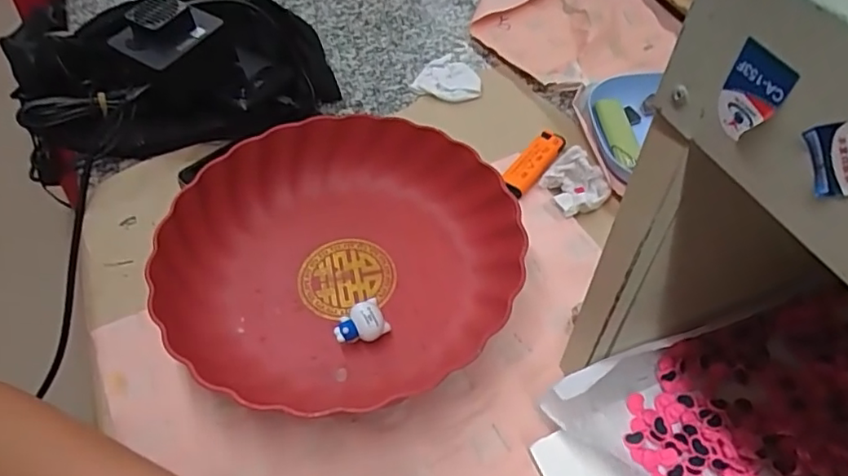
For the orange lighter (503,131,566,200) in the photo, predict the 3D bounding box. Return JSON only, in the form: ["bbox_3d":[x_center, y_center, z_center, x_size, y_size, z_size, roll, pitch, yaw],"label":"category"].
[{"bbox_3d":[0.093,-0.064,0.492,0.023,0.010,0.082,30,58,23],"label":"orange lighter"}]

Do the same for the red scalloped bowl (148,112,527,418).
[{"bbox_3d":[-0.056,0.003,0.422,0.237,0.058,0.226,-1,51,1],"label":"red scalloped bowl"}]

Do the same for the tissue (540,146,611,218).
[{"bbox_3d":[0.124,-0.046,0.471,0.043,0.023,0.051,-21,54,-15],"label":"tissue"}]

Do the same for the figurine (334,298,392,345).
[{"bbox_3d":[-0.042,0.061,0.388,0.034,0.025,0.020,-28,56,-20],"label":"figurine"}]

